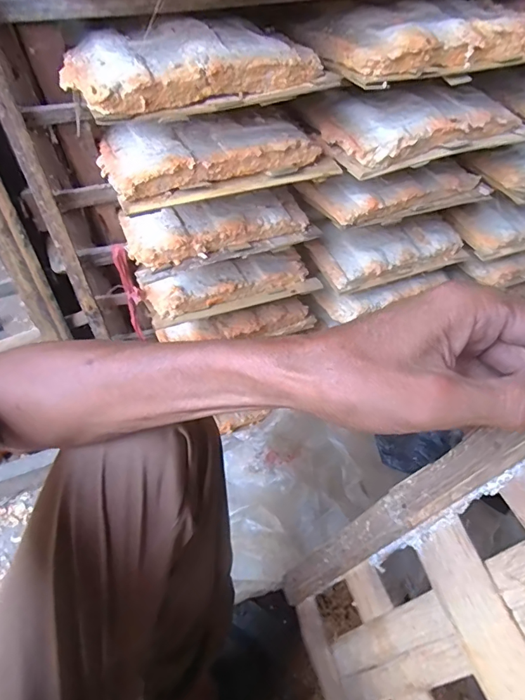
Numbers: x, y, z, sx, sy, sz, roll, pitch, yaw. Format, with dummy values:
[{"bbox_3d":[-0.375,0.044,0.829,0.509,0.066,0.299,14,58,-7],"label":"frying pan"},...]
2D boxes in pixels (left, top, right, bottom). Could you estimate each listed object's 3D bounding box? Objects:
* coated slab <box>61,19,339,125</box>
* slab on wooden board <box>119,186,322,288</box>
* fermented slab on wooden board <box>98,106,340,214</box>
[{"bbox_3d":[-0.062,-0.267,0.399,0.225,0.046,0.120,-18,53,-13],"label":"coated slab"},{"bbox_3d":[-0.050,-0.148,0.520,0.221,0.047,0.084,-20,53,-15],"label":"slab on wooden board"},{"bbox_3d":[-0.046,-0.212,0.462,0.240,0.045,0.111,-18,53,-13],"label":"fermented slab on wooden board"}]

